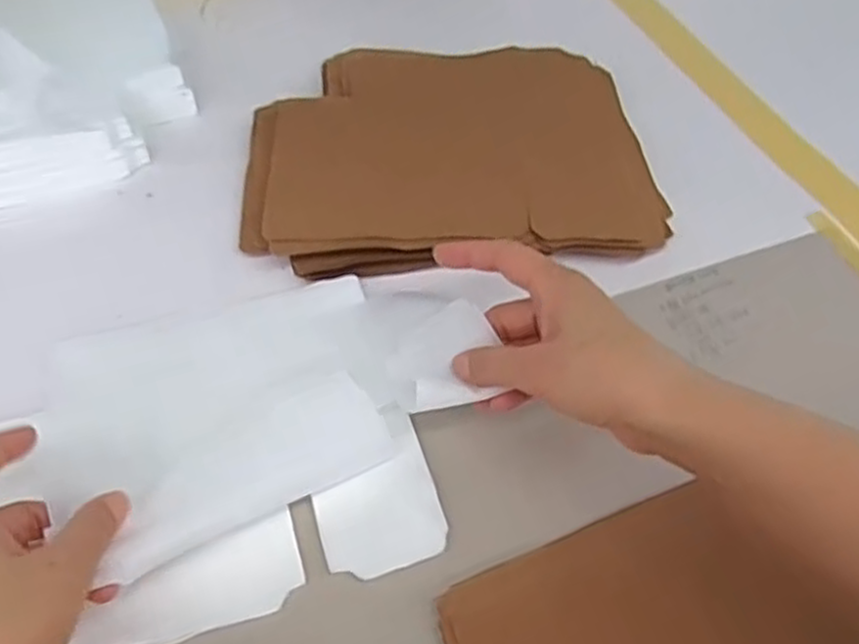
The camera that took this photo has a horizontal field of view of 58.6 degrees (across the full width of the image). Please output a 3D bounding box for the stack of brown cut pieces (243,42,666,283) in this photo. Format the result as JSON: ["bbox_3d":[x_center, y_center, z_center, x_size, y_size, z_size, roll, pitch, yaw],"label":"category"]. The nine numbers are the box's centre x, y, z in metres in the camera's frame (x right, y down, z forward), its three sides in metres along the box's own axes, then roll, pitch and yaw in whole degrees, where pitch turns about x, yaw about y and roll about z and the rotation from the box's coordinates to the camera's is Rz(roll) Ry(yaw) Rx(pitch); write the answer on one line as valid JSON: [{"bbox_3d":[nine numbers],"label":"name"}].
[{"bbox_3d":[0.011,-0.126,0.549,0.275,0.023,0.220,-3,51,-7],"label":"stack of brown cut pieces"}]

